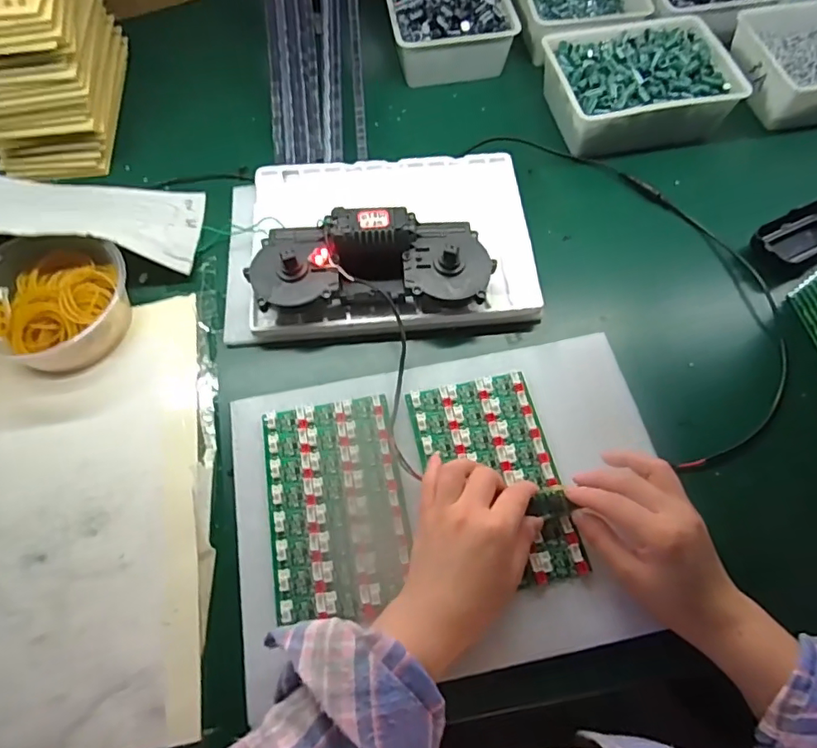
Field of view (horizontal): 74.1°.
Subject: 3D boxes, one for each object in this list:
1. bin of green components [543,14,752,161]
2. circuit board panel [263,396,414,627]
[{"bbox_3d":[0.259,-0.338,0.629,0.189,0.074,0.152,-11,64,-4],"label":"bin of green components"},{"bbox_3d":[-0.057,0.101,0.435,0.105,0.005,0.167,-10,64,-3],"label":"circuit board panel"}]

